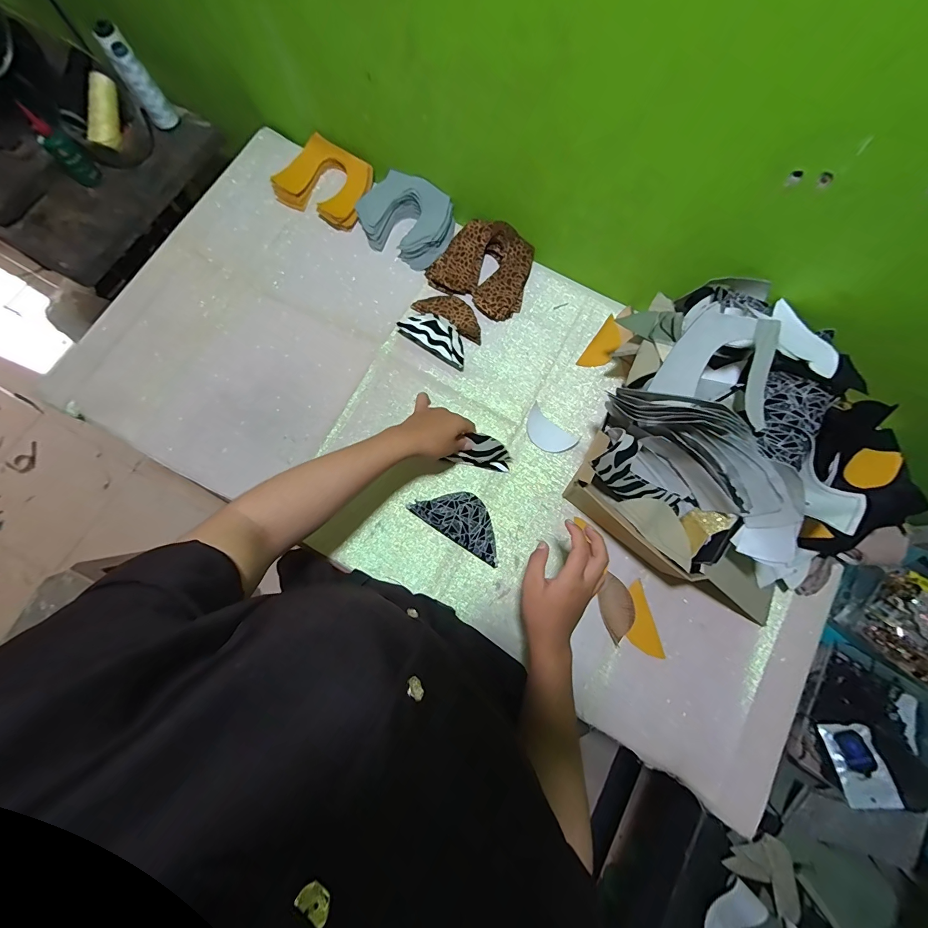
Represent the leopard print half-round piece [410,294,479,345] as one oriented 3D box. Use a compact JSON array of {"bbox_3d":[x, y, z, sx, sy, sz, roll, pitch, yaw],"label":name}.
[{"bbox_3d":[-0.021,-0.251,0.651,0.129,0.018,0.055,28,78,5],"label":"leopard print half-round piece"}]

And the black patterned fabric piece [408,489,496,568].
[{"bbox_3d":[-0.001,0.081,0.579,0.144,0.024,0.070,33,79,6],"label":"black patterned fabric piece"}]

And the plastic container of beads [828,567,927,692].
[{"bbox_3d":[0.721,0.259,0.644,0.157,0.066,0.160,36,79,6],"label":"plastic container of beads"}]

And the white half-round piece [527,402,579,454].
[{"bbox_3d":[0.132,-0.049,0.620,0.087,0.009,0.049,42,80,7],"label":"white half-round piece"}]

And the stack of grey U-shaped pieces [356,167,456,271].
[{"bbox_3d":[-0.099,-0.417,0.667,0.164,0.053,0.119,30,78,5],"label":"stack of grey U-shaped pieces"}]

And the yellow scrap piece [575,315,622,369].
[{"bbox_3d":[0.231,-0.196,0.645,0.043,0.007,0.094,34,94,13],"label":"yellow scrap piece"}]

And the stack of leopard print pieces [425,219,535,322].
[{"bbox_3d":[0.036,-0.332,0.658,0.163,0.045,0.138,31,78,5],"label":"stack of leopard print pieces"}]

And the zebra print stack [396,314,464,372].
[{"bbox_3d":[-0.043,-0.207,0.632,0.119,0.035,0.053,33,79,6],"label":"zebra print stack"}]

